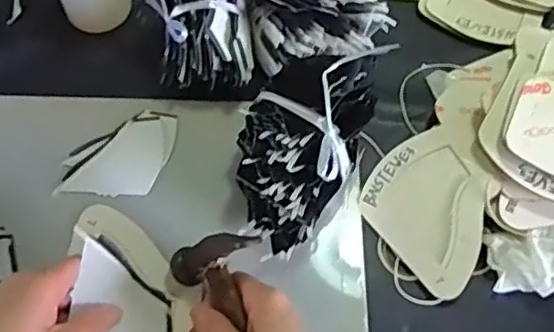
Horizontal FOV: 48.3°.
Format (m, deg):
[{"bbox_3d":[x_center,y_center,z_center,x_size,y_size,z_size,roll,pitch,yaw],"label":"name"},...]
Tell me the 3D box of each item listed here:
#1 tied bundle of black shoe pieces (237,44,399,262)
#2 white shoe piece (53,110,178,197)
[{"bbox_3d":[0.022,-0.025,0.503,0.089,0.084,0.183,28,66,11],"label":"tied bundle of black shoe pieces"},{"bbox_3d":[-0.135,-0.013,0.534,0.086,0.005,0.083,5,63,0],"label":"white shoe piece"}]

